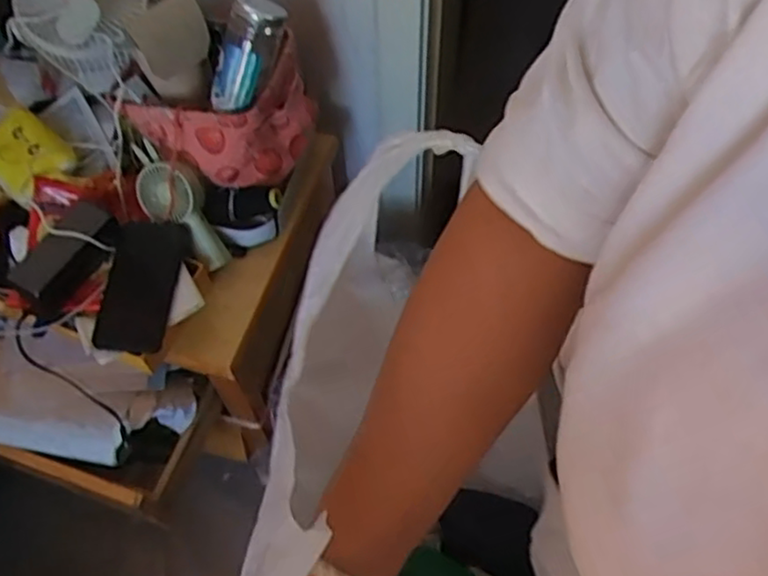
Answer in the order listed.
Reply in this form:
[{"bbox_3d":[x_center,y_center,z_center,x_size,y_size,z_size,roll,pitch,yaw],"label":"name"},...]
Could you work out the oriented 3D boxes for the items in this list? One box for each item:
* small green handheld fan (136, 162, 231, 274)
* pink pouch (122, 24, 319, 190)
[{"bbox_3d":[-0.238,-0.088,0.828,0.069,0.042,0.145,-39,102,-20],"label":"small green handheld fan"},{"bbox_3d":[-0.180,-0.210,0.828,0.216,0.138,0.116,-28,62,-15],"label":"pink pouch"}]

